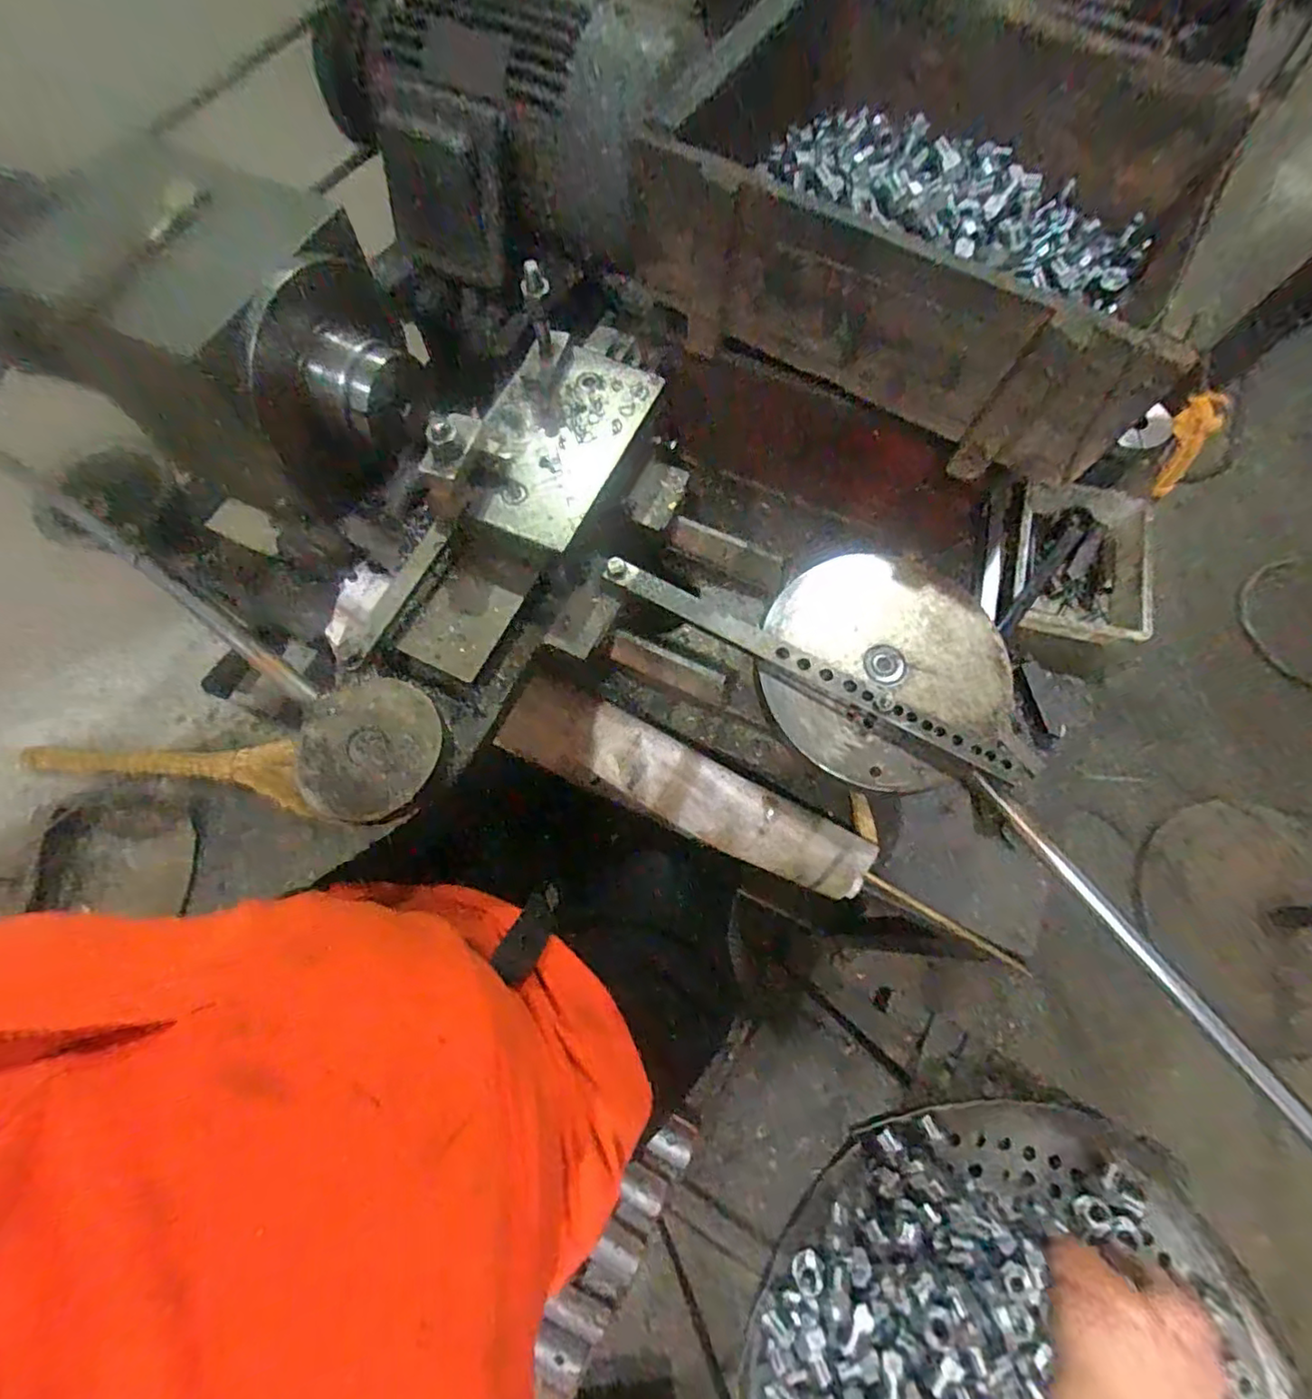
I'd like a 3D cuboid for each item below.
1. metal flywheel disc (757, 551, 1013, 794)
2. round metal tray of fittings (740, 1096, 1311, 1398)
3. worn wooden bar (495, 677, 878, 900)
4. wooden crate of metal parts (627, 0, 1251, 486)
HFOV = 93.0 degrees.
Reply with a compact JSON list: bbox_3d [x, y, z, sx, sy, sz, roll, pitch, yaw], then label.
[{"bbox_3d":[0.174,-0.027,0.473,0.183,0.015,0.177,0,70,-1],"label":"metal flywheel disc"},{"bbox_3d":[0.261,0.481,0.431,0.364,0.043,0.353,0,70,-1],"label":"round metal tray of fittings"},{"bbox_3d":[0.034,0.085,0.578,0.334,0.053,0.073,24,71,8],"label":"worn wooden bar"},{"bbox_3d":[0.225,-0.415,0.524,0.400,0.137,0.362,24,71,8],"label":"wooden crate of metal parts"}]

